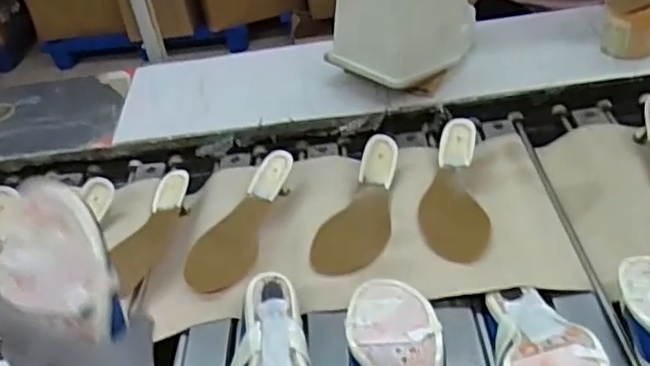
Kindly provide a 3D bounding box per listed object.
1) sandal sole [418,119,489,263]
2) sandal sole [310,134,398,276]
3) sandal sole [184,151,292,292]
[{"bbox_3d":[0.164,0.001,0.818,0.080,0.042,0.236,-1,38,8],"label":"sandal sole"},{"bbox_3d":[0.040,0.023,0.818,0.091,0.043,0.220,2,38,12],"label":"sandal sole"},{"bbox_3d":[-0.112,0.044,0.819,0.083,0.050,0.222,8,40,19],"label":"sandal sole"}]

